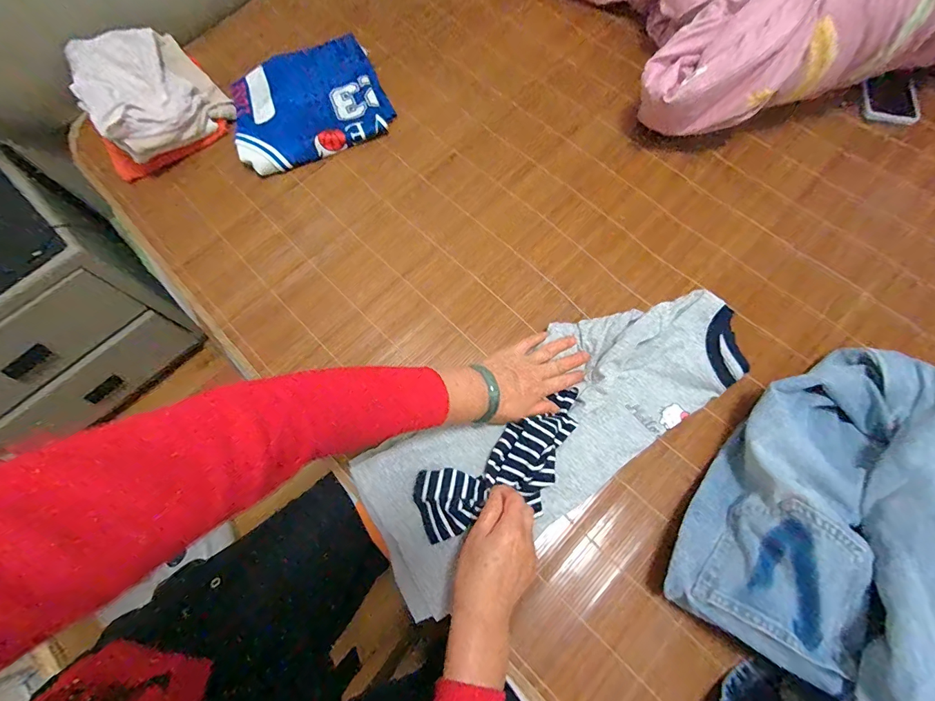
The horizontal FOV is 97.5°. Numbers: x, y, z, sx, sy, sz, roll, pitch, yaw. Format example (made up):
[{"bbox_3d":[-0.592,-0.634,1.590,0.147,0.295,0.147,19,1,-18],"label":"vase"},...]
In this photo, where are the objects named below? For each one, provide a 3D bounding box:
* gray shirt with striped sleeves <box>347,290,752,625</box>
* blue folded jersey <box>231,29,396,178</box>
[{"bbox_3d":[0.106,0.087,0.483,0.480,0.041,0.187,-30,73,-6],"label":"gray shirt with striped sleeves"},{"bbox_3d":[-0.251,-0.389,0.649,0.237,0.045,0.189,-21,72,-5],"label":"blue folded jersey"}]

